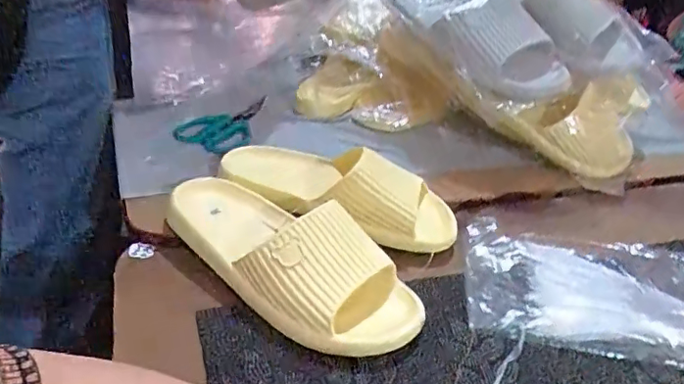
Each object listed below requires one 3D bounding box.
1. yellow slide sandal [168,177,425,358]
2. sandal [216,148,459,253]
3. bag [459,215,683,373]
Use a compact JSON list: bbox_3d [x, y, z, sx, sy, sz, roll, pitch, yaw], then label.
[{"bbox_3d":[-0.049,0.044,0.459,0.245,0.070,0.101,30,38,32],"label":"yellow slide sandal"},{"bbox_3d":[-0.001,-0.013,0.553,0.241,0.069,0.096,20,34,20],"label":"sandal"},{"bbox_3d":[0.344,0.104,0.489,0.463,0.030,0.143,10,32,4],"label":"bag"}]

